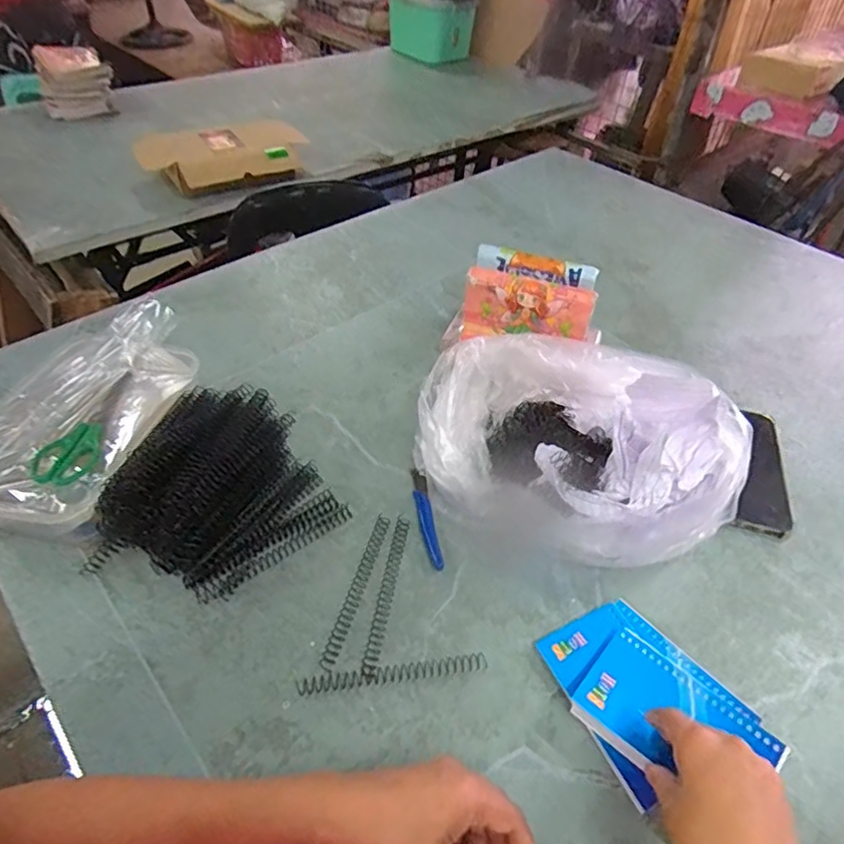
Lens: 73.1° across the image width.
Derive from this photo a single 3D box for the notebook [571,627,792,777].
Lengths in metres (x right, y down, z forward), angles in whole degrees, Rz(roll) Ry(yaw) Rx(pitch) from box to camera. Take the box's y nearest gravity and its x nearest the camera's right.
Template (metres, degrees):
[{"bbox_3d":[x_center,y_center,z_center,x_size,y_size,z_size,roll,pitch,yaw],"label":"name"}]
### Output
[{"bbox_3d":[0.185,0.222,0.417,0.129,0.011,0.087,35,53,27],"label":"notebook"}]

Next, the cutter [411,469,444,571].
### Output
[{"bbox_3d":[0.004,0.090,0.553,0.014,0.015,0.116,-6,46,-9],"label":"cutter"}]

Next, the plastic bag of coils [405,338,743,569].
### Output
[{"bbox_3d":[0.129,0.017,0.533,0.296,0.166,0.176,32,52,25],"label":"plastic bag of coils"}]

